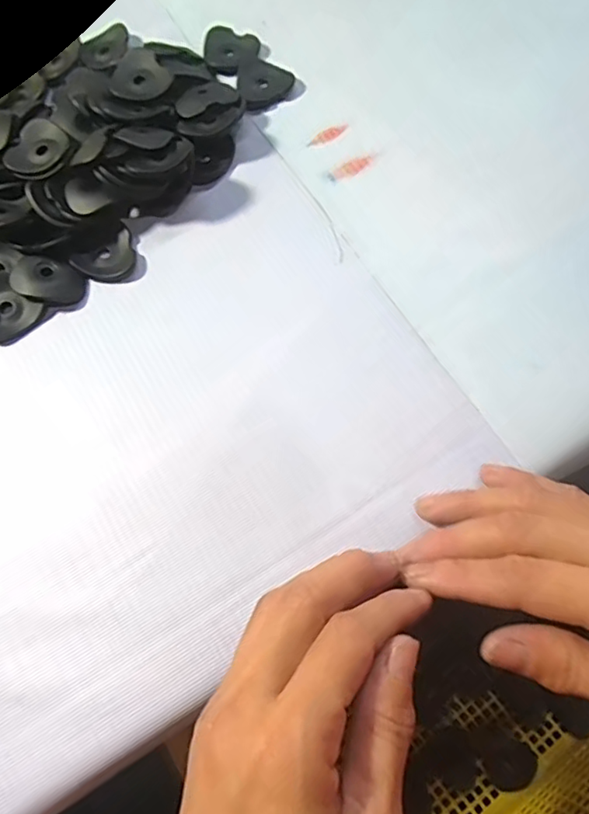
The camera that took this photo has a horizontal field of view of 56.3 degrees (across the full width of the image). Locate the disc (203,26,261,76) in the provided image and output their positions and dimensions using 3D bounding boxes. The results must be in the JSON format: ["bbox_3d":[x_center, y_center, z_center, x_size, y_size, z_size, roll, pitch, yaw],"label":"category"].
[{"bbox_3d":[-0.040,-0.223,0.341,0.035,0.004,0.035,-1,70,2],"label":"disc"}]

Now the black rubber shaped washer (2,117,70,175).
[{"bbox_3d":[-0.140,-0.139,0.297,0.030,0.004,0.035,25,73,11],"label":"black rubber shaped washer"}]

